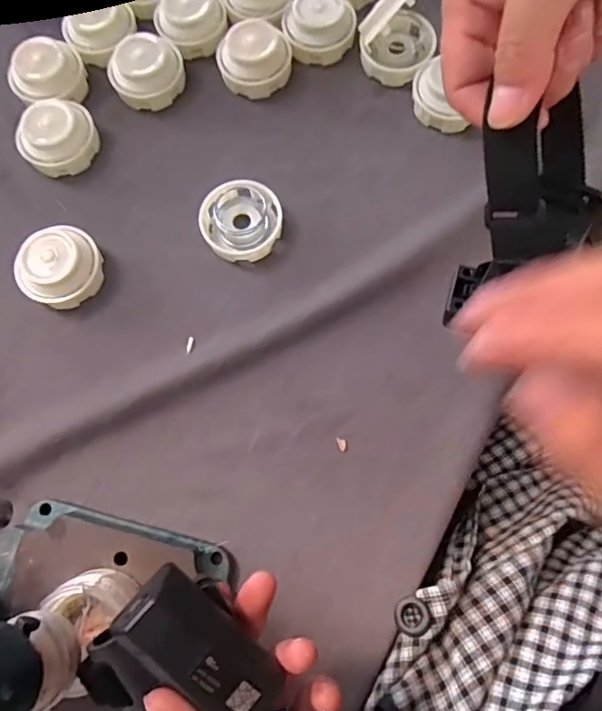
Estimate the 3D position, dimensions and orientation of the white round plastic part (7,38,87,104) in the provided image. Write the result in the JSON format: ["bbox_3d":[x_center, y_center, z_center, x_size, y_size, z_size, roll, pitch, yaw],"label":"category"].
[{"bbox_3d":[-0.215,-0.242,0.466,0.053,0.034,0.050,0,74,1],"label":"white round plastic part"}]

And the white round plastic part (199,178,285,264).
[{"bbox_3d":[-0.047,-0.105,0.429,0.063,0.028,0.058,0,74,1],"label":"white round plastic part"}]

